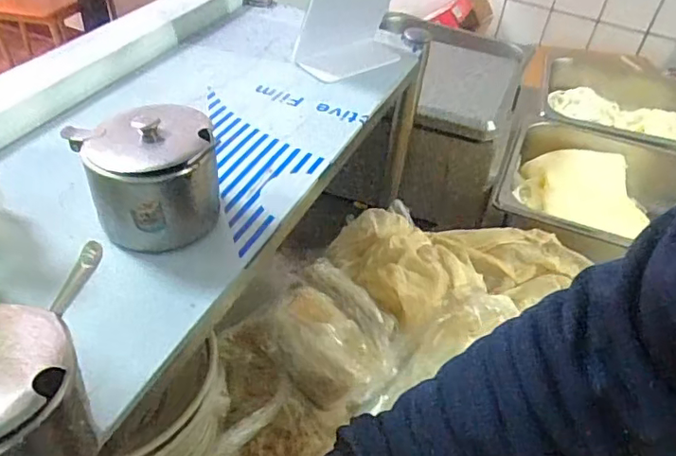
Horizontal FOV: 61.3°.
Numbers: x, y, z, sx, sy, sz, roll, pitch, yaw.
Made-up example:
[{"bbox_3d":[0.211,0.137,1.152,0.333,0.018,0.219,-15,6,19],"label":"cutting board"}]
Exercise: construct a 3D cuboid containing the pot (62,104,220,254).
[{"bbox_3d":[-0.126,-0.035,0.386,0.082,0.068,0.076,3,41,-2],"label":"pot"}]

